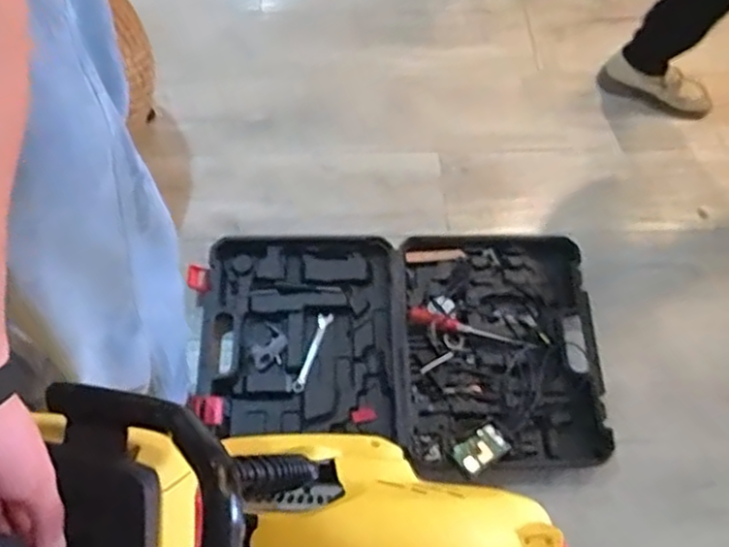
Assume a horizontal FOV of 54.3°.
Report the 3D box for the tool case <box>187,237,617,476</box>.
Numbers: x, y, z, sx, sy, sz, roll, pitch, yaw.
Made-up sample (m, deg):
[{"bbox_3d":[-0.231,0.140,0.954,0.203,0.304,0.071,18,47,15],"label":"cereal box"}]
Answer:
[{"bbox_3d":[0.052,0.119,1.188,0.640,0.084,0.412,0,62,1],"label":"tool case"}]

